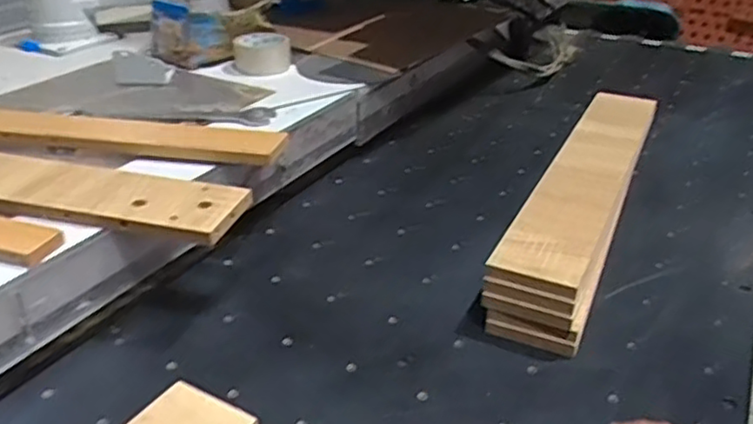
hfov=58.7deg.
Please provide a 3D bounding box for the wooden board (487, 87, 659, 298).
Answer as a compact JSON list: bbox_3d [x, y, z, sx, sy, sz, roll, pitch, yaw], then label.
[{"bbox_3d":[0.271,-0.057,0.856,0.095,0.020,0.566,13,32,23],"label":"wooden board"}]

